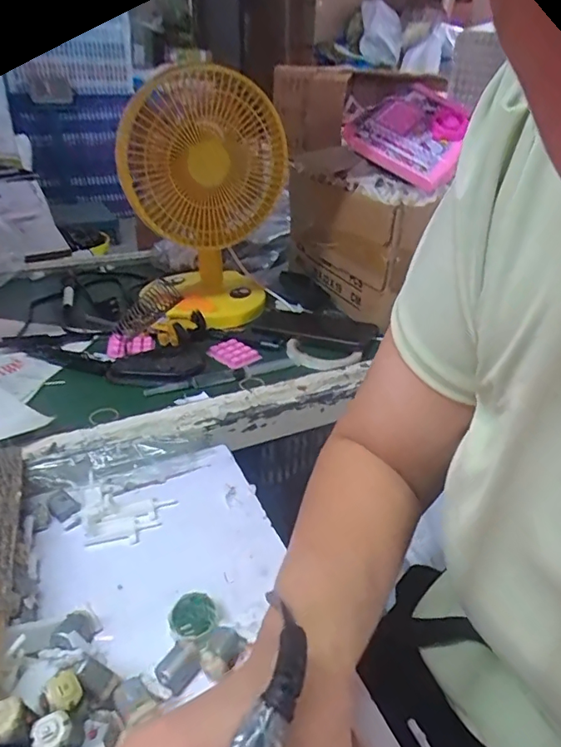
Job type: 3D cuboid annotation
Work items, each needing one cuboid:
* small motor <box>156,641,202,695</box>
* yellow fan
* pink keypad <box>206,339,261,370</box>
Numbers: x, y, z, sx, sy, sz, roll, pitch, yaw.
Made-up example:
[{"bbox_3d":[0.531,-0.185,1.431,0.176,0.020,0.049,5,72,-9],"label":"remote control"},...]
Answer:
[{"bbox_3d":[-0.064,0.184,0.323,0.018,0.015,0.027,19,35,26],"label":"small motor"},{"bbox_3d":[-0.092,-0.236,0.720,0.181,0.302,0.207,3,31,2],"label":"yellow fan"},{"bbox_3d":[-0.061,-0.028,0.679,0.049,0.004,0.066,-25,40,-37],"label":"pink keypad"}]

